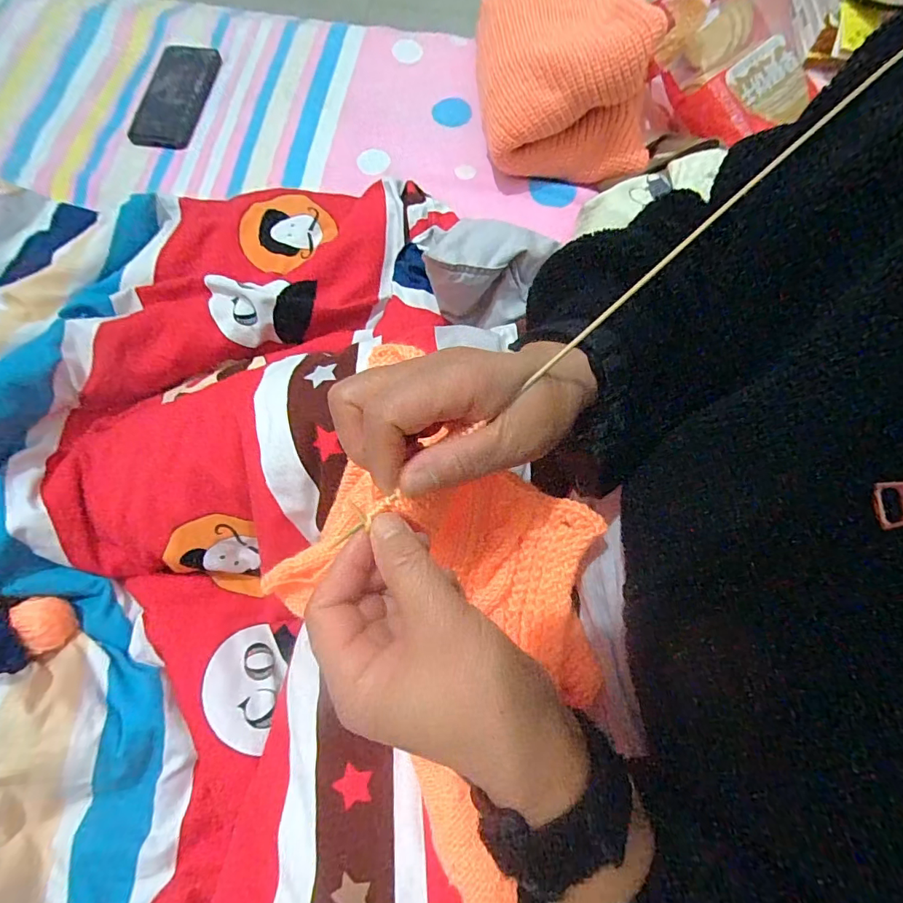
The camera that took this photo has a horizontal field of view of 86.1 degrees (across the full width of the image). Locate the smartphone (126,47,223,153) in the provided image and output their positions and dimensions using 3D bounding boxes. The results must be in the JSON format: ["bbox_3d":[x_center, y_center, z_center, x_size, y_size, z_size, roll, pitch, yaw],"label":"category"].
[{"bbox_3d":[-0.364,-0.467,0.639,0.080,0.013,0.161,11,80,-3],"label":"smartphone"}]

